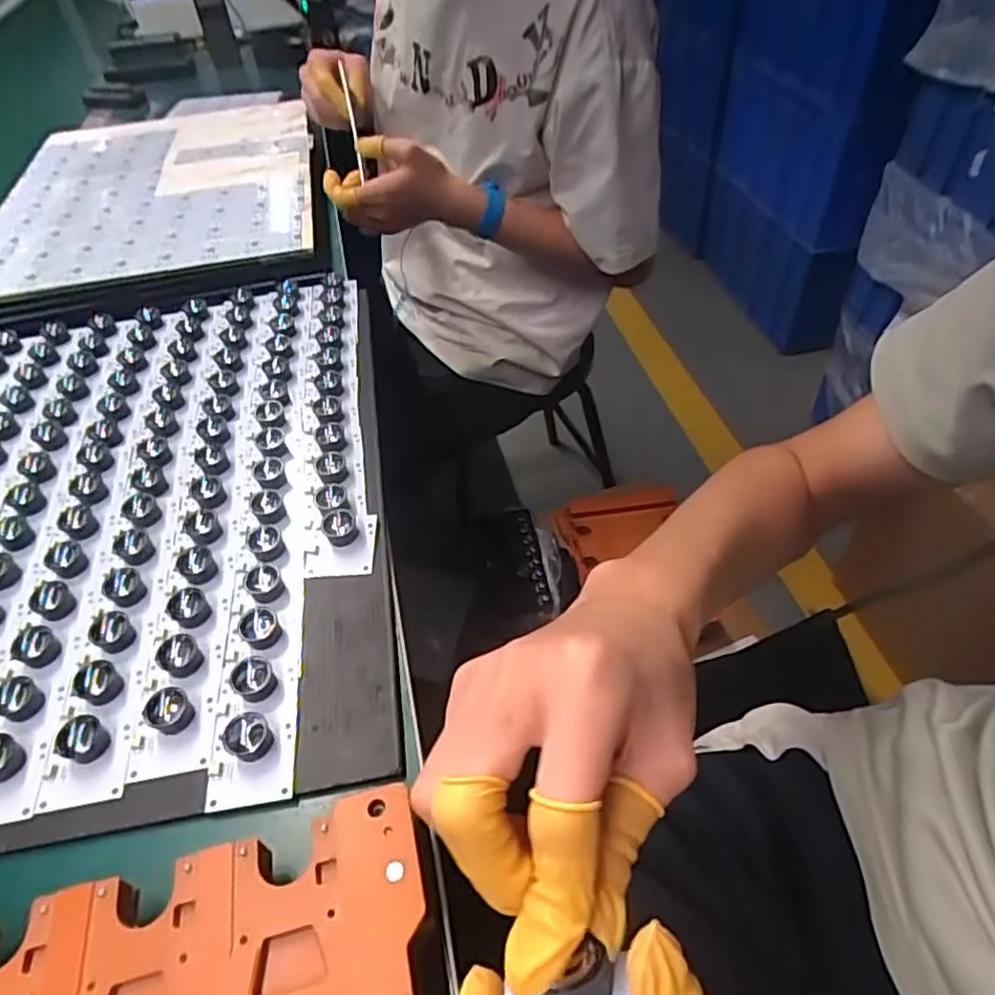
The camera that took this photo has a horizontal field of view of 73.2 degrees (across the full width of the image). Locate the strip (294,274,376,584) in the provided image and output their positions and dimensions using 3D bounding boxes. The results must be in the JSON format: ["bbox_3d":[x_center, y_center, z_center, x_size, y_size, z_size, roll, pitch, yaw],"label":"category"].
[{"bbox_3d":[-0.140,-0.086,0.554,0.054,0.014,0.367,-10,48,-5],"label":"strip"}]

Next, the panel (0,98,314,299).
[{"bbox_3d":[-0.422,-0.386,0.836,0.379,0.032,0.496,-12,47,-5],"label":"panel"}]

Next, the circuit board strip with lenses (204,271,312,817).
[{"bbox_3d":[-0.165,-0.025,0.497,0.046,0.015,0.490,-9,48,-4],"label":"circuit board strip with lenses"}]

